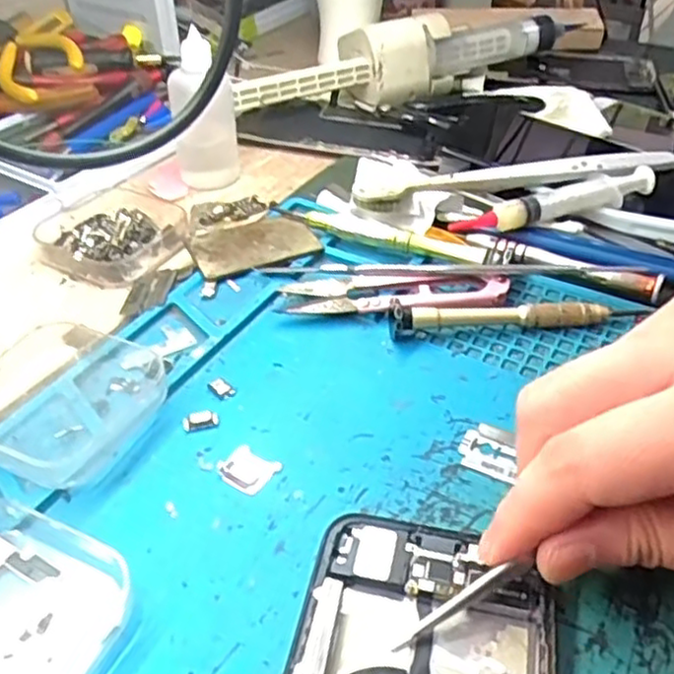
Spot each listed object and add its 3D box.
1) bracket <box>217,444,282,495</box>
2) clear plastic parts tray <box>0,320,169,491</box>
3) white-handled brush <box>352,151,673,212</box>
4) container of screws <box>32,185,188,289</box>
[{"bbox_3d":[-0.031,0.045,0.249,0.018,0.004,0.017,24,46,27],"label":"bracket"},{"bbox_3d":[-0.104,0.021,0.268,0.066,0.017,0.076,16,43,19],"label":"clear plastic parts tray"},{"bbox_3d":[0.096,-0.088,0.389,0.185,0.021,0.037,-10,41,-11],"label":"white-handled brush"},{"bbox_3d":[-0.114,-0.057,0.362,0.071,0.017,0.073,-13,41,-15],"label":"container of screws"}]

